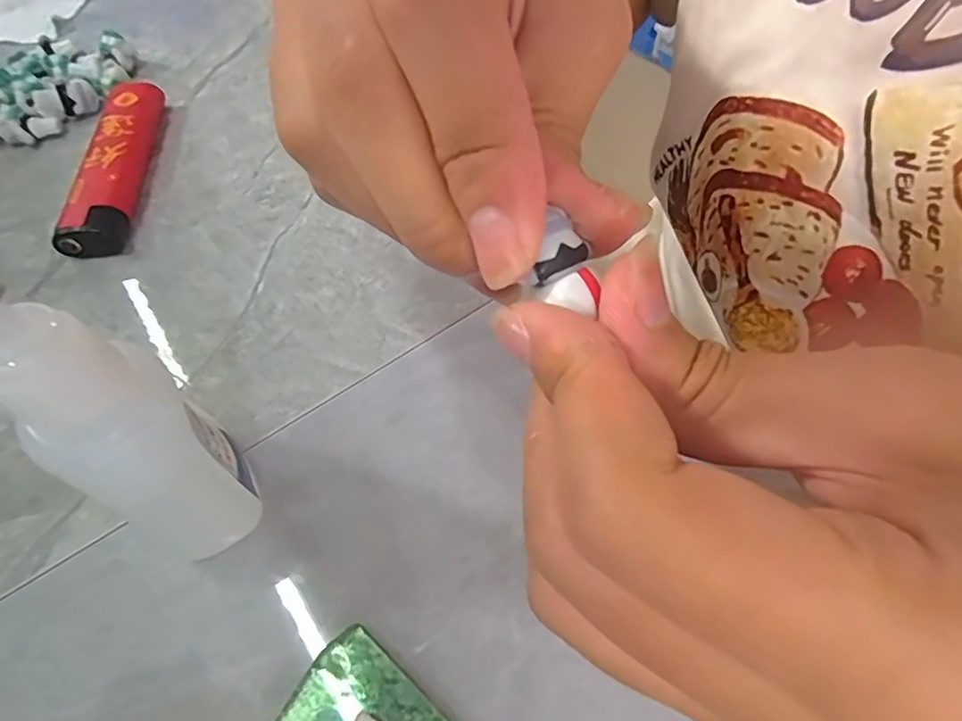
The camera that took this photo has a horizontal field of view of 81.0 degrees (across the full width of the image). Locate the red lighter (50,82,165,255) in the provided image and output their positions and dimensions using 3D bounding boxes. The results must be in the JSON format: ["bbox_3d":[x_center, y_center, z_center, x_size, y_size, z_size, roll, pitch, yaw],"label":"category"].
[{"bbox_3d":[-0.121,-0.067,0.190,0.020,0.012,0.078,-6,58,-3],"label":"red lighter"}]

